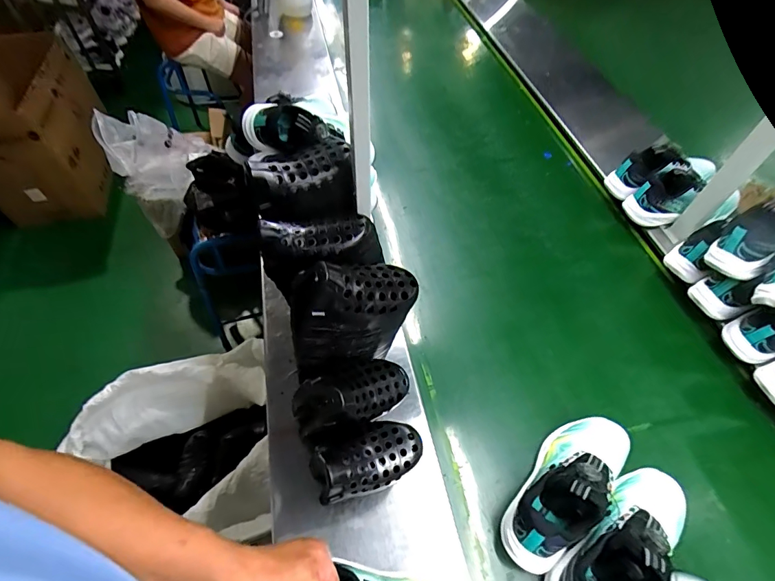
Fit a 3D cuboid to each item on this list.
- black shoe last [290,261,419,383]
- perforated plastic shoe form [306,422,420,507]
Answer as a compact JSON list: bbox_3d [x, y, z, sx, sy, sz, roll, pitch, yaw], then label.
[{"bbox_3d":[-0.039,0.029,0.480,0.151,0.169,0.076,-12,57,-9],"label":"black shoe last"},{"bbox_3d":[-0.023,0.192,0.461,0.124,0.057,0.066,-16,57,-11],"label":"perforated plastic shoe form"}]

